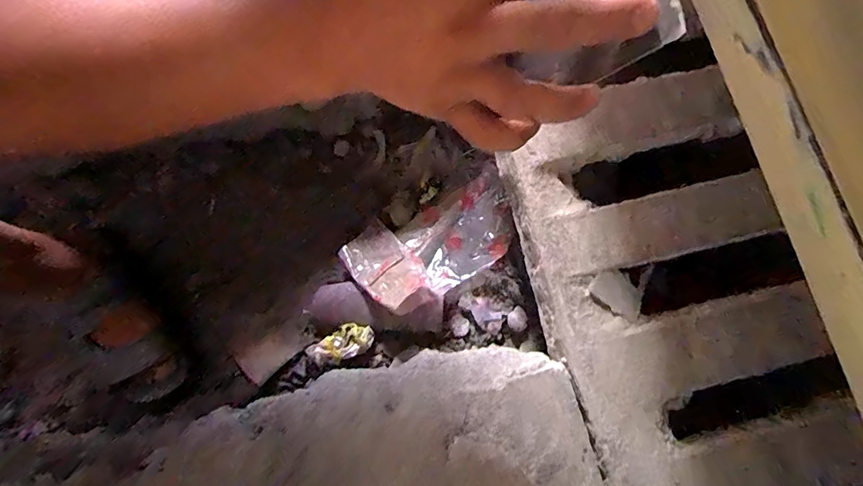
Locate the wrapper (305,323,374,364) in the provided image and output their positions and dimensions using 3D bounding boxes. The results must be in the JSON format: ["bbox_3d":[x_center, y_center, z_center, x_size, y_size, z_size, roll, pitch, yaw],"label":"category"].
[{"bbox_3d":[-0.109,0.124,0.548,0.077,0.027,0.037,-29,78,-8],"label":"wrapper"}]

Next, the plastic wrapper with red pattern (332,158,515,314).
[{"bbox_3d":[0.003,0.000,0.583,0.226,0.055,0.129,-23,77,-7],"label":"plastic wrapper with red pattern"}]

